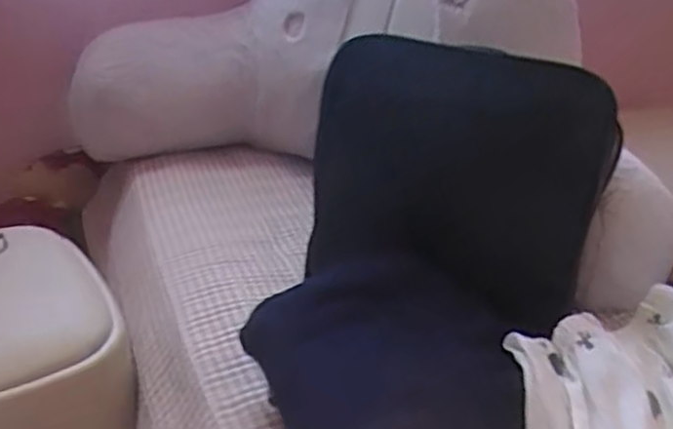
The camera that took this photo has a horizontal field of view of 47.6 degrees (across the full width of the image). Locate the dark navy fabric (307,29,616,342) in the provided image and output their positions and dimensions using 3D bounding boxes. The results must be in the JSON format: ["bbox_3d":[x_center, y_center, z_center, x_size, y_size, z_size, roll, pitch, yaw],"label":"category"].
[{"bbox_3d":[0.119,-0.045,0.749,0.277,0.259,0.052,18,-8,7],"label":"dark navy fabric"}]

